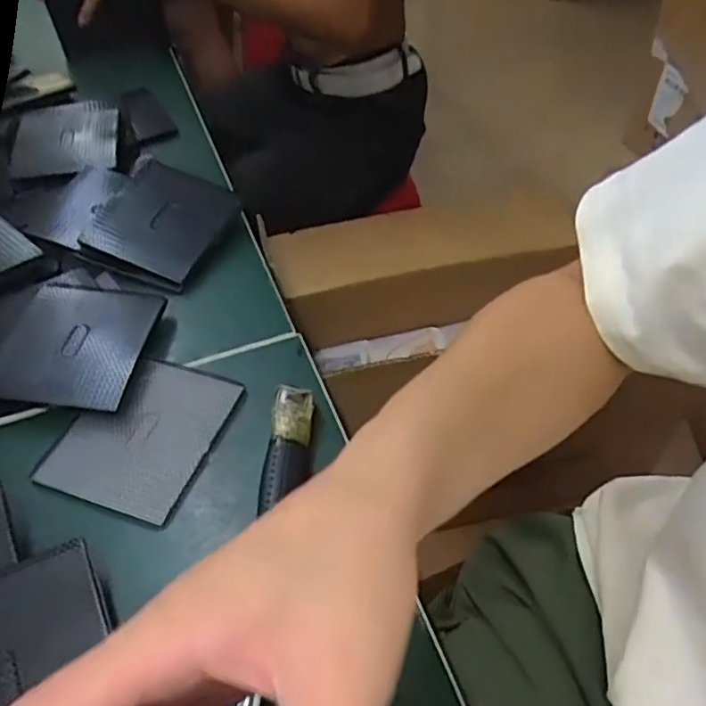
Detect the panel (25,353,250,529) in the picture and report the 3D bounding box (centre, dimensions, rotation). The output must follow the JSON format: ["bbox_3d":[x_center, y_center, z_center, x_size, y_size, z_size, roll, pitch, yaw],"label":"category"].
[{"bbox_3d":[-0.138,0.052,0.415,0.096,0.006,0.111,13,50,14],"label":"panel"}]

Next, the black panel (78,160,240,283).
[{"bbox_3d":[-0.163,-0.117,0.536,0.113,0.013,0.101,23,69,14],"label":"black panel"}]

